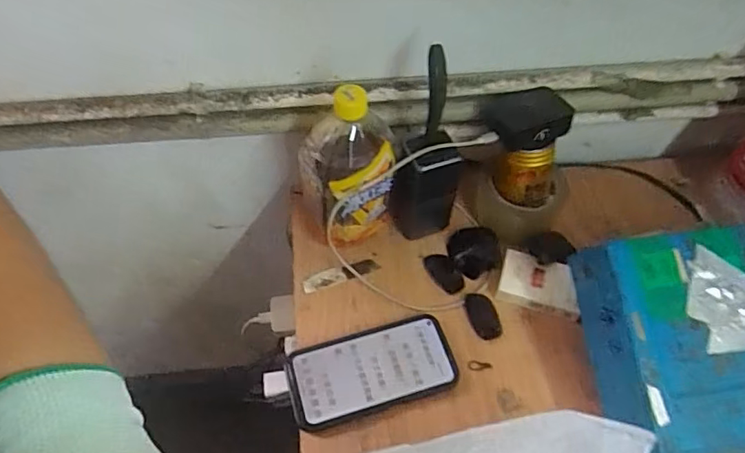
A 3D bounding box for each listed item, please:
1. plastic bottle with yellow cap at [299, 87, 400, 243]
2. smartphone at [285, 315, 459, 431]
[{"bbox_3d":[-0.026,-0.061,0.567,0.090,0.203,0.096,-4,56,-4],"label":"plastic bottle with yellow cap"},{"bbox_3d":[0.000,0.142,0.542,0.164,0.014,0.076,-15,57,-11],"label":"smartphone"}]

